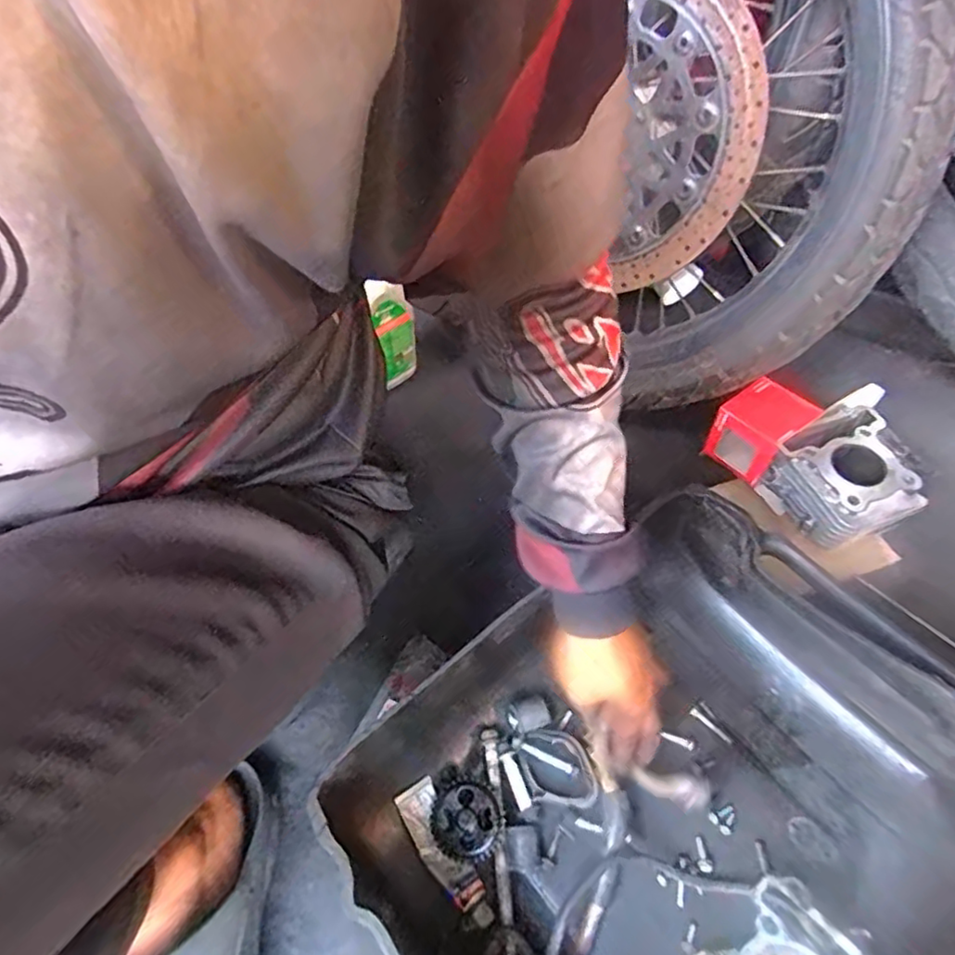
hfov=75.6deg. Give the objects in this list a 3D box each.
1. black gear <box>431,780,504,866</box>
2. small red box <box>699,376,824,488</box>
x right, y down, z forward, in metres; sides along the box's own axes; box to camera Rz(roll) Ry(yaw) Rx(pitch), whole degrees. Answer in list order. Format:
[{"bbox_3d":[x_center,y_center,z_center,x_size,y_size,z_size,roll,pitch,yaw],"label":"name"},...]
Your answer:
[{"bbox_3d":[-0.008,0.278,0.498,0.056,0.004,0.057,1,52,-2],"label":"black gear"},{"bbox_3d":[0.310,-0.050,0.682,0.076,0.083,0.081,-34,61,-25],"label":"small red box"}]

